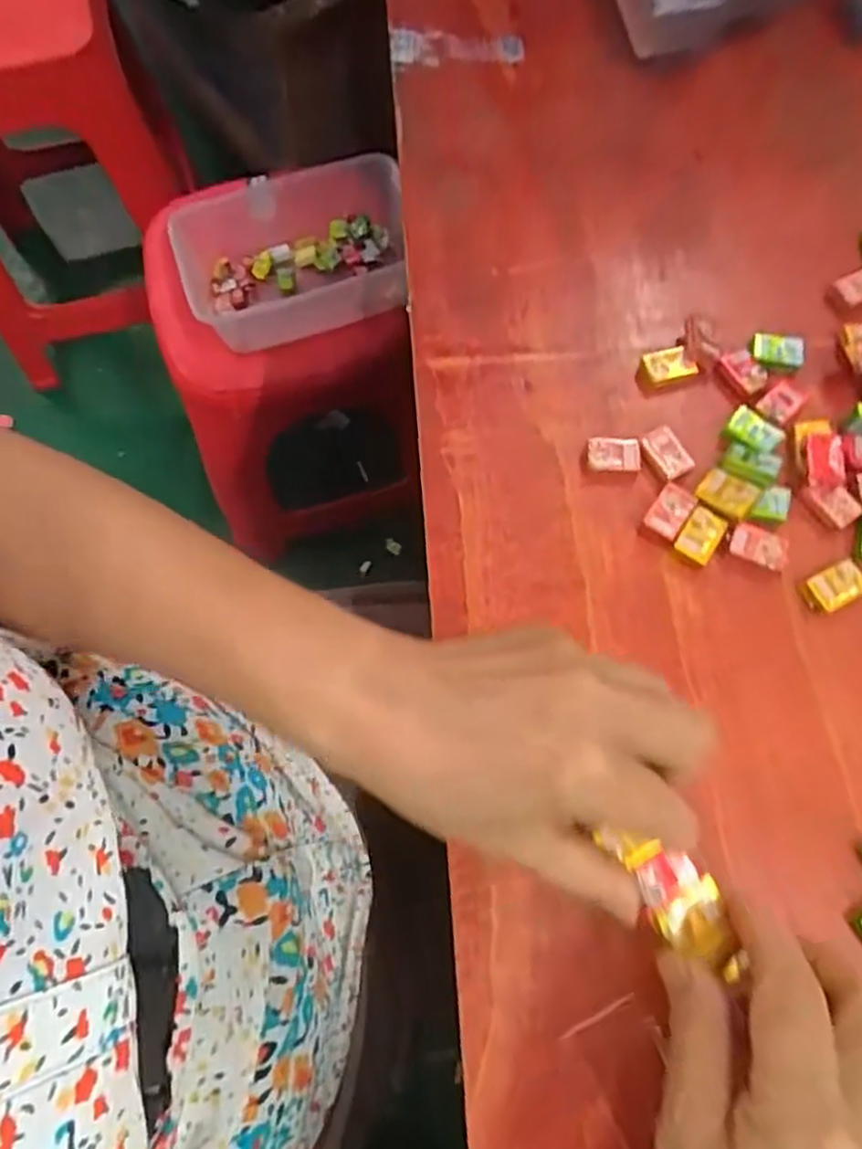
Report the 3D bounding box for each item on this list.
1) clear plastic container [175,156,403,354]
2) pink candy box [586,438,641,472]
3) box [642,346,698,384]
[{"bbox_3d":[-0.135,-0.330,0.734,0.244,0.067,0.182,-18,70,-6],"label":"clear plastic container"},{"bbox_3d":[0.090,-0.059,0.349,0.025,0.006,0.019,1,69,1],"label":"pink candy box"},{"bbox_3d":[0.123,-0.109,0.364,0.025,0.006,0.017,-11,69,-3],"label":"box"}]

